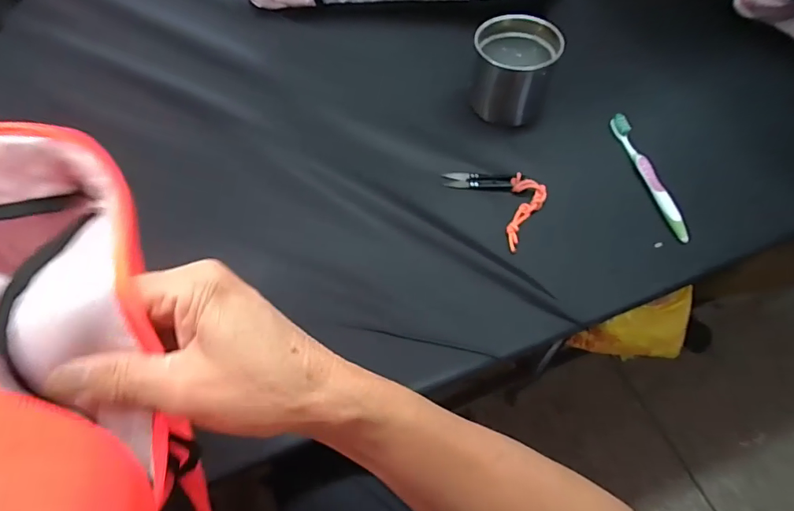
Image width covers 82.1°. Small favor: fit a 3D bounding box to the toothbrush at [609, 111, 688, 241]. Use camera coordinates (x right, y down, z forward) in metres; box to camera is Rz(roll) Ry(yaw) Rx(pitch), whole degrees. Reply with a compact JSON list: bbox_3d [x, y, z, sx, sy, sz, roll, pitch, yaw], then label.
[{"bbox_3d":[0.299,-0.098,0.542,0.020,0.024,0.188,-12,59,-5],"label":"toothbrush"}]

